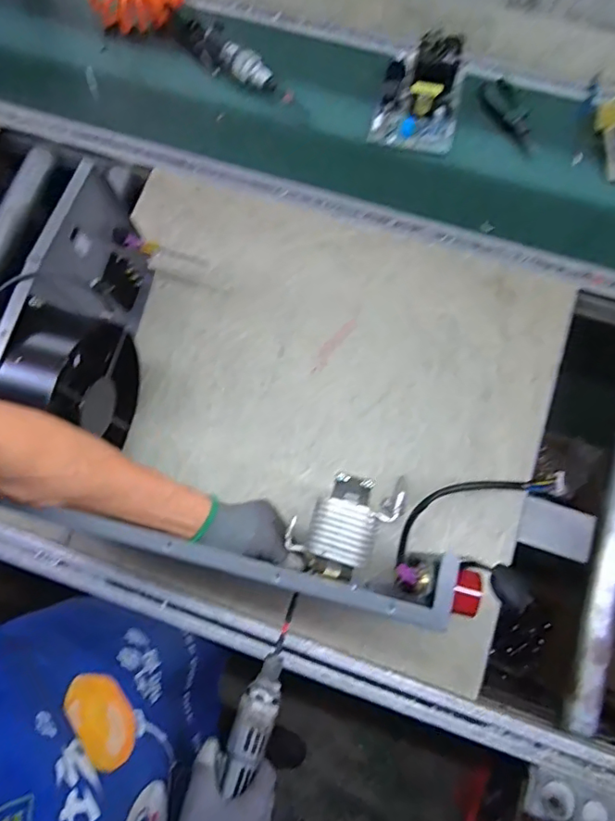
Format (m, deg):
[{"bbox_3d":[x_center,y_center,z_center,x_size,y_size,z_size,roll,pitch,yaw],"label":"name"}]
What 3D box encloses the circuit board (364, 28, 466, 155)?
[{"bbox_3d":[0.183,-0.521,0.849,0.134,0.050,0.174,12,76,5],"label":"circuit board"}]

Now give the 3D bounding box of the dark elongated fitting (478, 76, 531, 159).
[{"bbox_3d":[0.334,-0.483,0.862,0.062,0.013,0.144,-28,76,-5],"label":"dark elongated fitting"}]

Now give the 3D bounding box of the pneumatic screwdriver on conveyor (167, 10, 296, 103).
[{"bbox_3d":[-0.136,-0.606,0.894,0.285,0.039,0.054,38,80,11],"label":"pneumatic screwdriver on conveyor"}]

